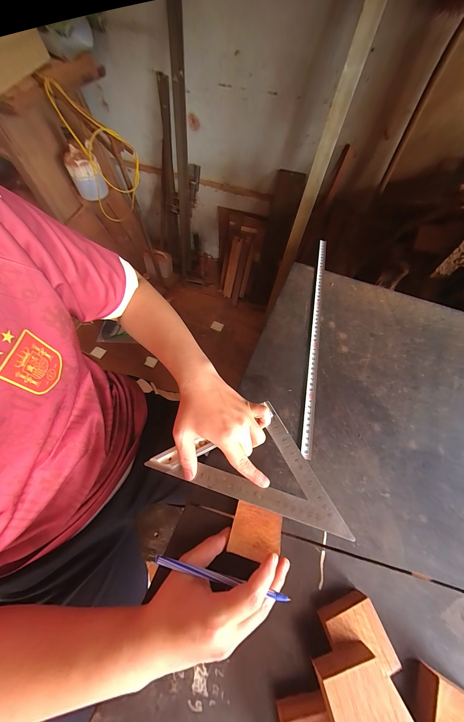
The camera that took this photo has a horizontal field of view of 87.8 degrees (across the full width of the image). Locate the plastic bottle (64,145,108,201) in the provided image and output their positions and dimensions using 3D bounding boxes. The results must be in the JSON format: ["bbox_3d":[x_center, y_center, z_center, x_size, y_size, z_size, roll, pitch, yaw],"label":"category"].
[{"bbox_3d":[-0.663,-0.842,1.104,0.137,0.171,0.143,-22,64,-12],"label":"plastic bottle"}]

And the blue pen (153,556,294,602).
[{"bbox_3d":[-0.012,0.225,0.249,0.142,0.005,0.007,10,63,9],"label":"blue pen"}]

